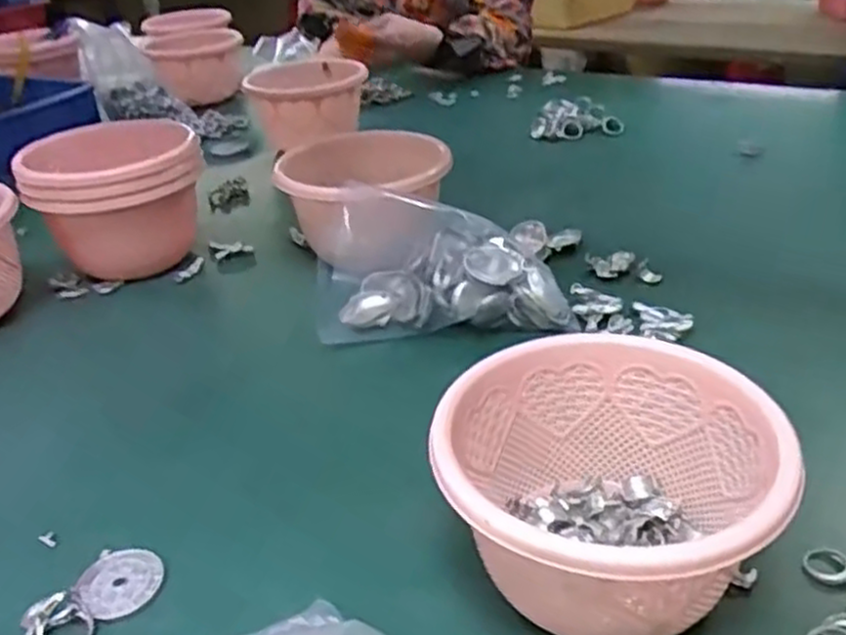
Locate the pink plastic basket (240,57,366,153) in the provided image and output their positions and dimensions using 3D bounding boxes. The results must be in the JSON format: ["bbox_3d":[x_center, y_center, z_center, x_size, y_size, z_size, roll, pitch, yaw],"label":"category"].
[{"bbox_3d":[-0.146,-0.264,0.973,0.143,0.088,0.146,-13,32,-13],"label":"pink plastic basket"}]

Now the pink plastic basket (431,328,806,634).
[{"bbox_3d":[0.081,0.079,0.356,0.141,0.083,0.137,-4,31,2],"label":"pink plastic basket"}]

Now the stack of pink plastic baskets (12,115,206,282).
[{"bbox_3d":[-0.285,-0.097,0.696,0.137,0.103,0.136,16,37,31],"label":"stack of pink plastic baskets"}]

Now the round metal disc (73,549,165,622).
[{"bbox_3d":[-0.156,0.135,0.396,0.038,0.009,0.044,22,31,32],"label":"round metal disc"}]

